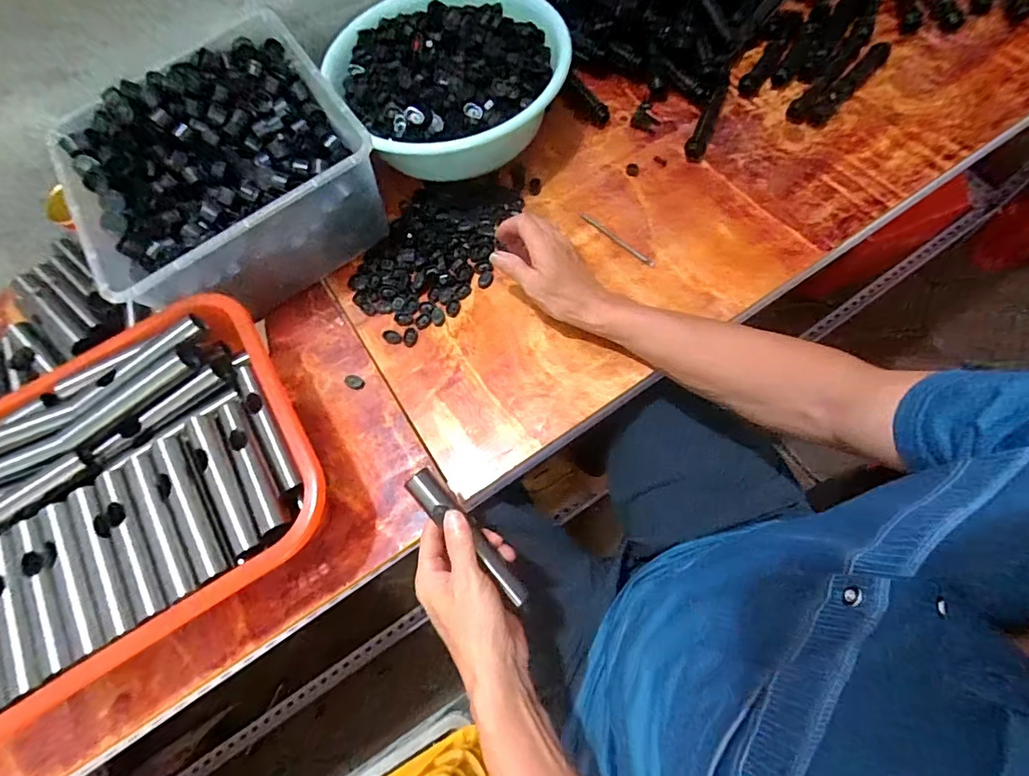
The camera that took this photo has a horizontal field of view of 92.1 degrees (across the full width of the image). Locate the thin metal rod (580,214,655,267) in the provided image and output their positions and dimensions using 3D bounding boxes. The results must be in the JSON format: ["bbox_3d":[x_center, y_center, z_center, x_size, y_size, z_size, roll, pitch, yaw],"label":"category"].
[{"bbox_3d":[0.122,-0.178,0.594,0.111,0.005,0.009,41,79,20],"label":"thin metal rod"}]

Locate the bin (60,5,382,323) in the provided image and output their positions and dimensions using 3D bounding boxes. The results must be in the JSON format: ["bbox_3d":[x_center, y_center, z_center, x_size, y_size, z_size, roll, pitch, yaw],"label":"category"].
[{"bbox_3d":[-0.338,-0.244,0.594,0.306,0.138,0.294,-33,71,-5],"label":"bin"}]

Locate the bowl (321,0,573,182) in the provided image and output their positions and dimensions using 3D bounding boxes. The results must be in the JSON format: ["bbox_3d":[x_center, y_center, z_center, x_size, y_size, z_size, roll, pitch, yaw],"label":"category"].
[{"bbox_3d":[-0.075,-0.385,0.635,0.271,0.102,0.271,-2,68,6],"label":"bowl"}]

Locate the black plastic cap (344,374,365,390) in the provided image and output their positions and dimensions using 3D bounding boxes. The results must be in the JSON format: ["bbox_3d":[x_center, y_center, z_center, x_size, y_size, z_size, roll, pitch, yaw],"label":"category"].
[{"bbox_3d":[-0.183,-0.007,0.565,0.025,0.004,0.015,29,75,17],"label":"black plastic cap"}]

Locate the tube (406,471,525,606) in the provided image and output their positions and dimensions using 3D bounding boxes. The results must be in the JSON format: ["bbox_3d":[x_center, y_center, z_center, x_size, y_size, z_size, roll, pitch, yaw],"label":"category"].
[{"bbox_3d":[-0.039,0.127,0.429,0.140,0.018,0.025,45,79,2],"label":"tube"}]

